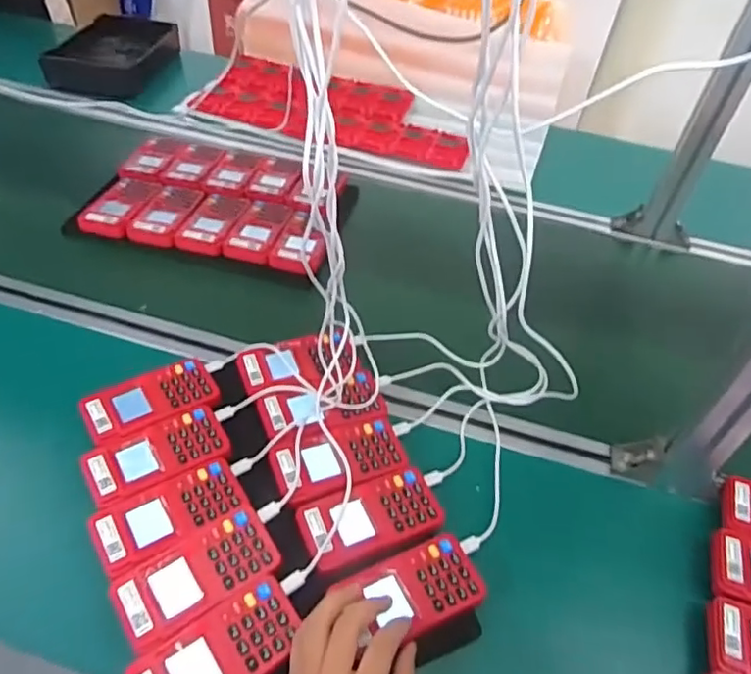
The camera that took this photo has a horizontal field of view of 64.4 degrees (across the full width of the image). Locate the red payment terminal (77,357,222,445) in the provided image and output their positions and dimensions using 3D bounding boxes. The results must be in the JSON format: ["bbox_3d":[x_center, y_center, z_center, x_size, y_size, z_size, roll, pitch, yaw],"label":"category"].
[{"bbox_3d":[-0.217,0.059,0.581,0.122,0.012,0.064,-25,54,-28],"label":"red payment terminal"}]

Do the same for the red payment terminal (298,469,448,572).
[{"bbox_3d":[-0.001,0.154,0.506,0.119,0.011,0.062,-15,49,-21],"label":"red payment terminal"}]

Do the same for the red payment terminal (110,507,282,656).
[{"bbox_3d":[-0.139,0.184,0.466,0.120,0.014,0.065,-25,54,-28],"label":"red payment terminal"}]

